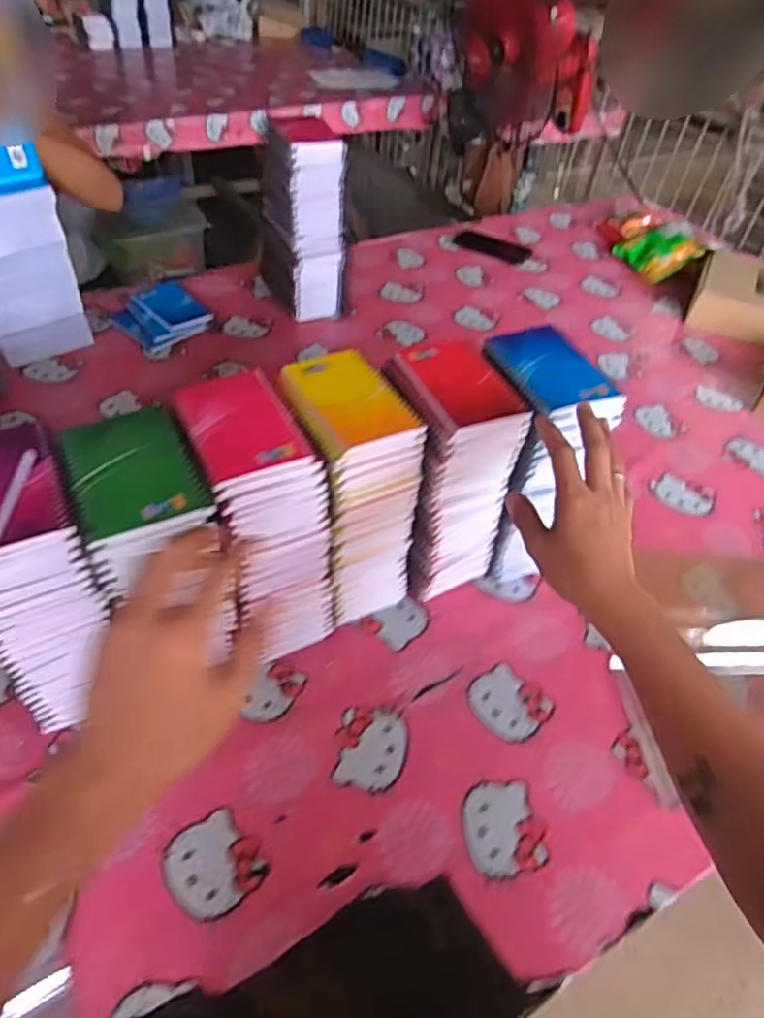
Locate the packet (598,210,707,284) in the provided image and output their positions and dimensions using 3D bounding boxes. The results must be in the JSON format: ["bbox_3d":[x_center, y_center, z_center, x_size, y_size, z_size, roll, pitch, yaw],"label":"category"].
[{"bbox_3d":[0.582,-0.579,1.412,0.137,0.055,0.264,-25,47,11],"label":"packet"}]

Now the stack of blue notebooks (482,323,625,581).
[{"bbox_3d":[0.155,-0.054,0.728,0.095,0.256,0.138,-16,50,-19],"label":"stack of blue notebooks"}]

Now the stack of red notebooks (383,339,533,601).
[{"bbox_3d":[0.062,-0.031,0.705,0.104,0.270,0.129,-18,51,-21],"label":"stack of red notebooks"}]

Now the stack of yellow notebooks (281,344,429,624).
[{"bbox_3d":[-0.037,-0.009,0.678,0.100,0.270,0.129,-19,51,-22],"label":"stack of yellow notebooks"}]

